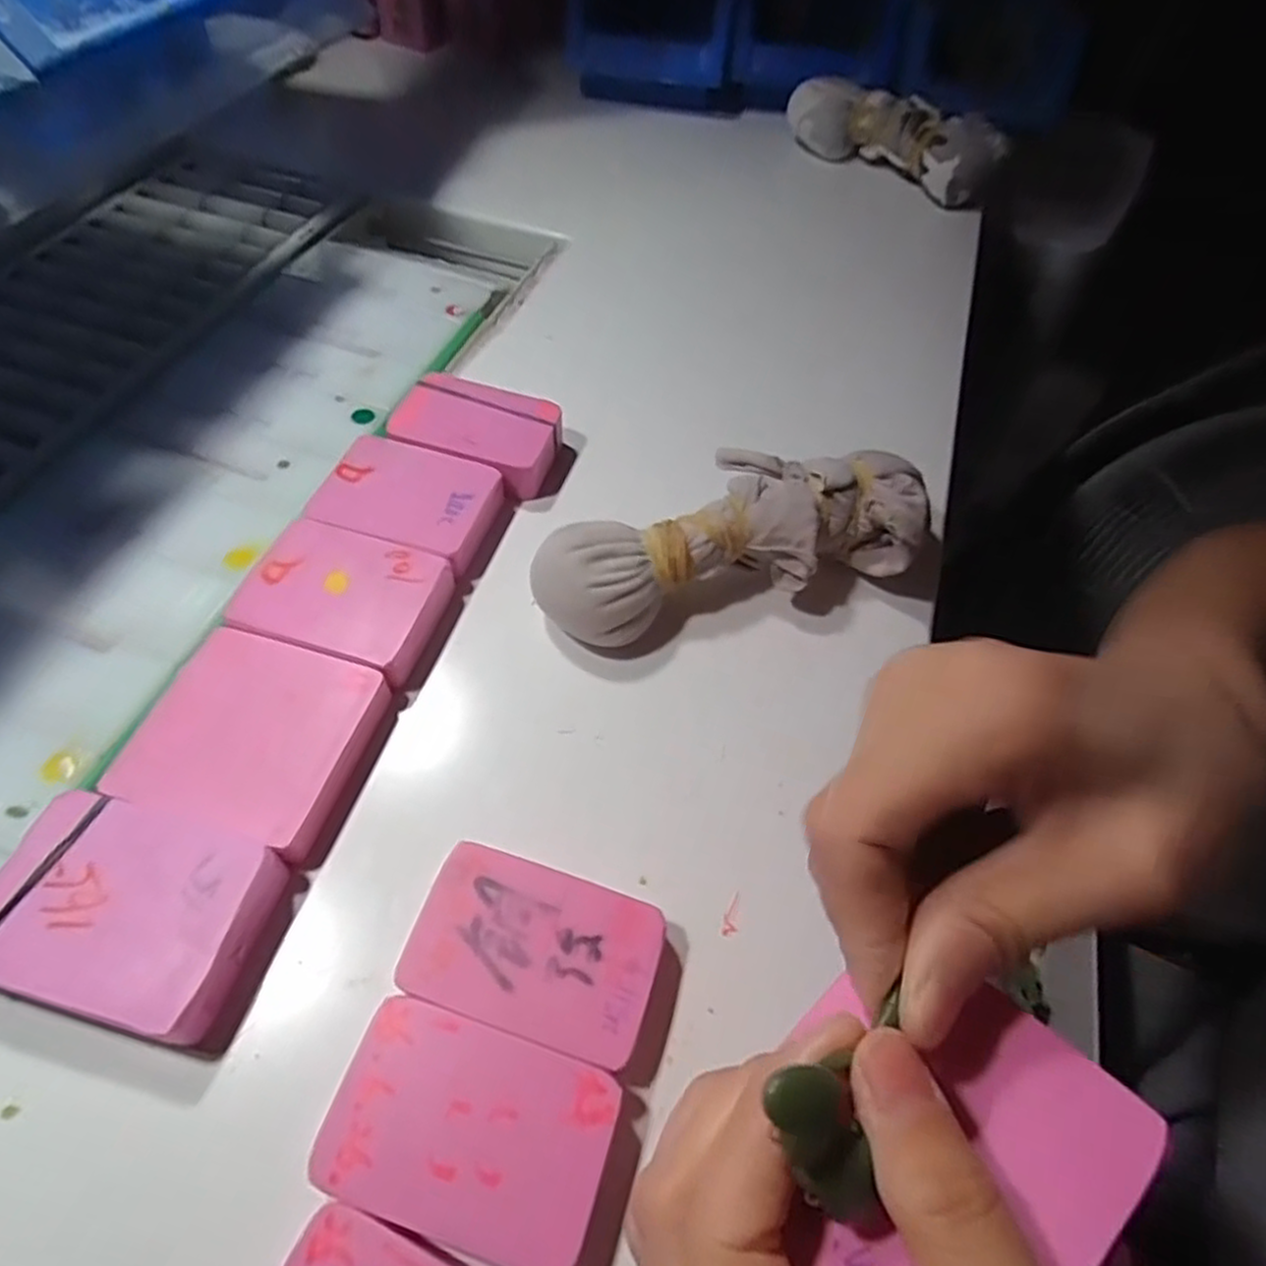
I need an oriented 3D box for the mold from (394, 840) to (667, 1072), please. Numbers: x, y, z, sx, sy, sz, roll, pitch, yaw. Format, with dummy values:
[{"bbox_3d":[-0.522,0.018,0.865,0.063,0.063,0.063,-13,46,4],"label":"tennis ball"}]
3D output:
[{"bbox_3d":[-0.029,0.096,0.220,0.070,0.016,0.045,17,56,8],"label":"mold"}]

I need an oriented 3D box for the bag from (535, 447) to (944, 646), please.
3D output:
[{"bbox_3d":[0.038,-0.037,0.299,0.156,0.046,0.058,-12,57,-11],"label":"bag"}]

